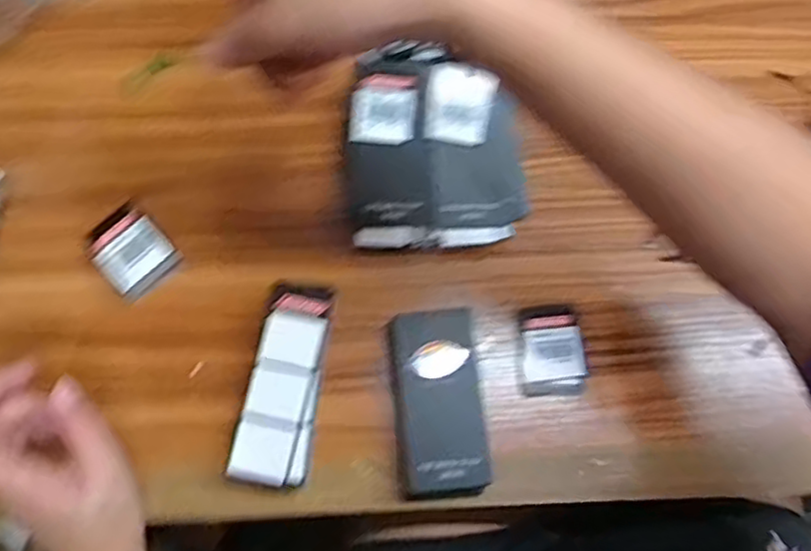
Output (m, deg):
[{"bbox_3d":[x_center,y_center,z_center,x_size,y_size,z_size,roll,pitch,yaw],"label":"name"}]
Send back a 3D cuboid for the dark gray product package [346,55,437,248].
[{"bbox_3d":[-0.010,-0.082,0.456,0.055,0.017,0.121,-1,95,0],"label":"dark gray product package"}]

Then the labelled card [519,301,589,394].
[{"bbox_3d":[0.098,0.048,0.452,0.041,0.012,0.059,-3,74,-1],"label":"labelled card"}]

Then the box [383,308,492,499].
[{"bbox_3d":[0.021,0.085,0.429,0.054,0.036,0.101,-8,74,-2],"label":"box"}]

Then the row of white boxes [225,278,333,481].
[{"bbox_3d":[-0.073,0.068,0.428,0.043,0.042,0.123,9,74,3],"label":"row of white boxes"}]

